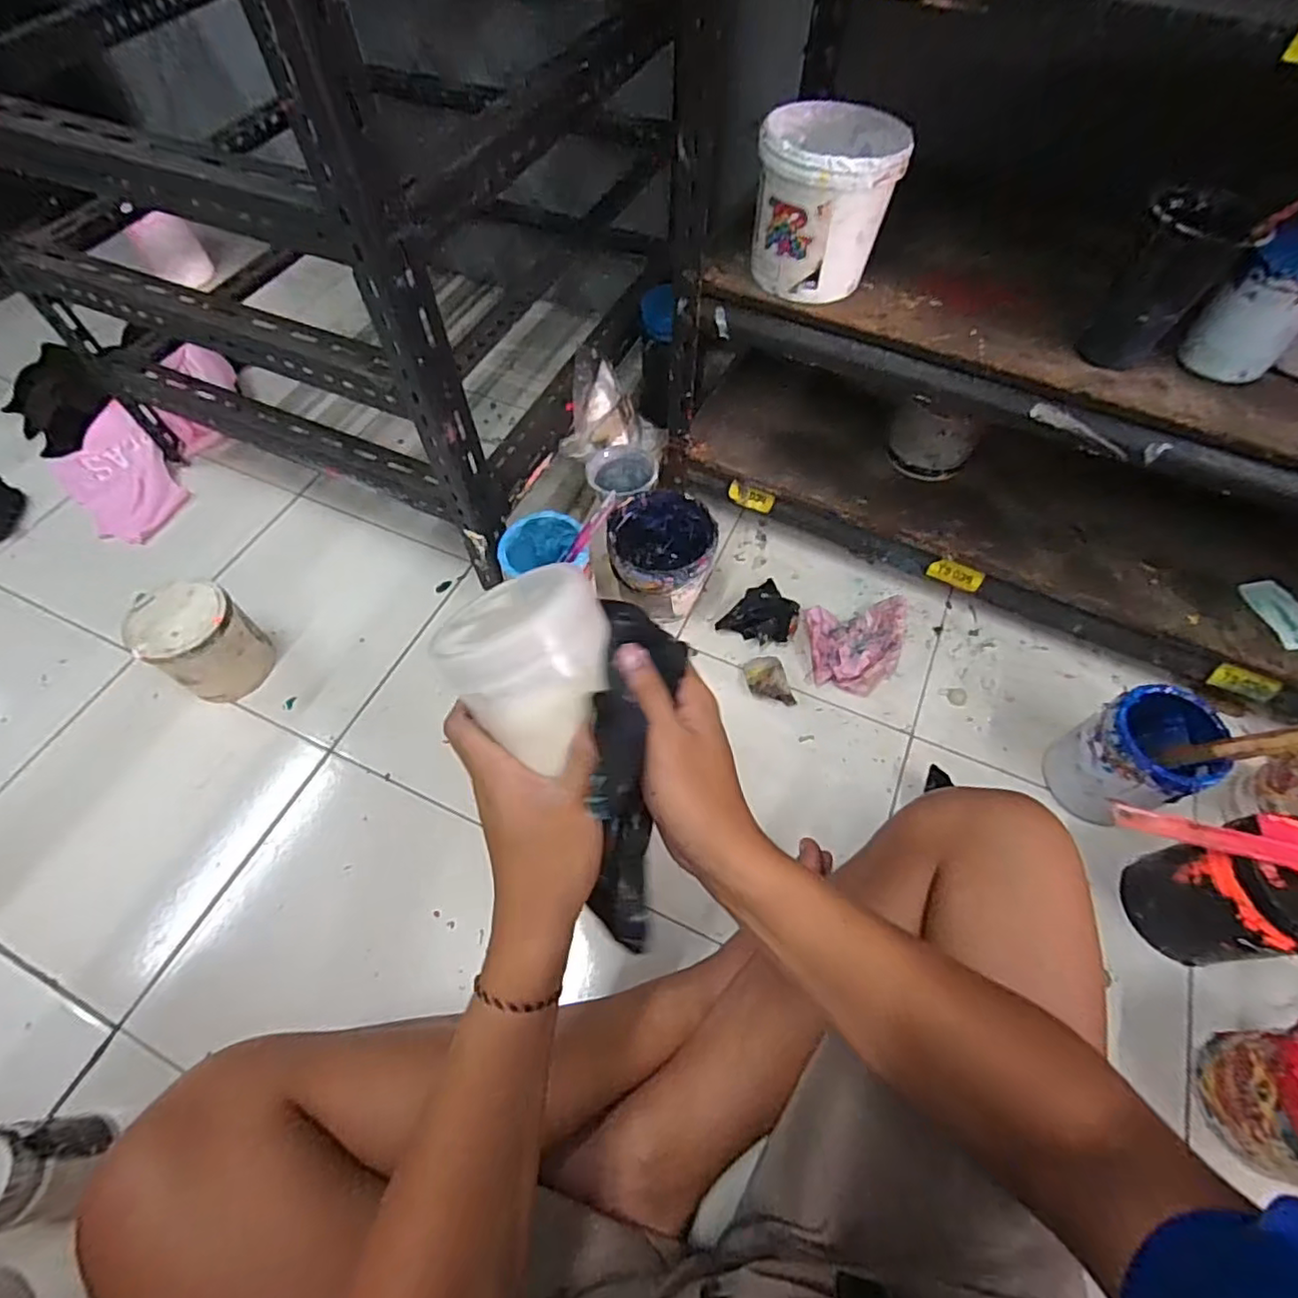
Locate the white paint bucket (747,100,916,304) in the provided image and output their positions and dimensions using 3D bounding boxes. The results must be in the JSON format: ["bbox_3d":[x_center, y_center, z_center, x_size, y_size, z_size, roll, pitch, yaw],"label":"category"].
[{"bbox_3d":[0.163,-0.414,0.589,0.117,0.116,0.123,0,60,0],"label":"white paint bucket"}]

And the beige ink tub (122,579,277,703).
[{"bbox_3d":[-0.511,-0.008,0.730,0.111,0.118,0.101,0,59,0],"label":"beige ink tub"}]

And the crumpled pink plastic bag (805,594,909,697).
[{"bbox_3d":[0.254,-0.009,0.761,0.119,0.066,0.111,-3,59,-2],"label":"crumpled pink plastic bag"}]

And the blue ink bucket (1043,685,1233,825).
[{"bbox_3d":[0.488,0.114,0.644,0.098,0.138,0.096,0,59,0],"label":"blue ink bucket"}]

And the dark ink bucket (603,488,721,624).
[{"bbox_3d":[0.015,-0.107,0.787,0.123,0.124,0.129,0,59,0],"label":"dark ink bucket"}]

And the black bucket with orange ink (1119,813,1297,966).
[{"bbox_3d":[0.523,0.225,0.572,0.096,0.153,0.110,-18,60,-10],"label":"black bucket with orange ink"}]

